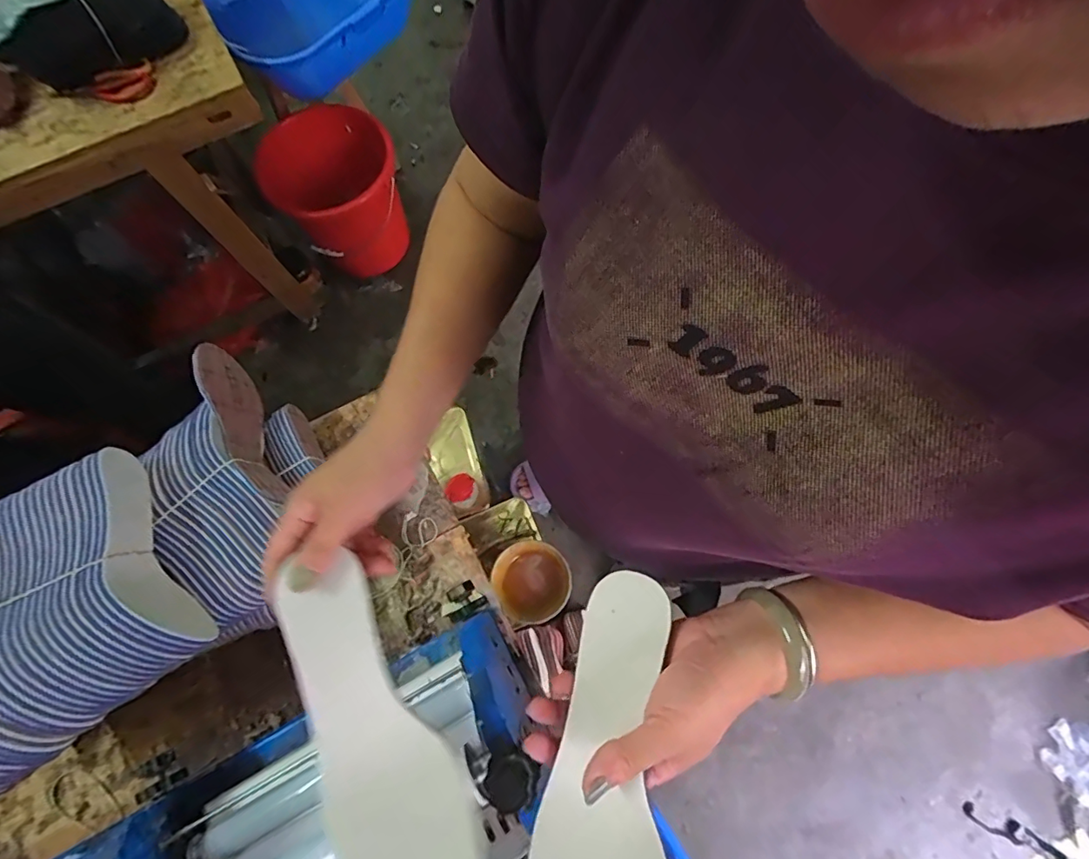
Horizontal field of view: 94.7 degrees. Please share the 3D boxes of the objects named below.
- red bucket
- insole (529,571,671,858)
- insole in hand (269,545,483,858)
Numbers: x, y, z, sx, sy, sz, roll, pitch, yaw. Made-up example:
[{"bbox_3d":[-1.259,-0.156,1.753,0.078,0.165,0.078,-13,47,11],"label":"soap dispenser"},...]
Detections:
[{"bbox_3d":[-0.557,-0.641,1.412,0.309,0.328,0.352,-39,76,-10],"label":"red bucket"},{"bbox_3d":[0.039,0.201,0.302,0.074,0.040,0.227,9,65,4],"label":"insole"},{"bbox_3d":[-0.117,0.201,0.335,0.075,0.042,0.214,-28,76,-7],"label":"insole in hand"}]

